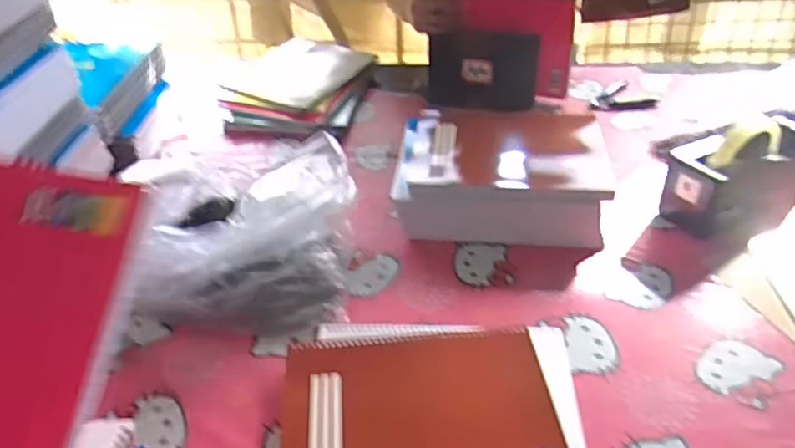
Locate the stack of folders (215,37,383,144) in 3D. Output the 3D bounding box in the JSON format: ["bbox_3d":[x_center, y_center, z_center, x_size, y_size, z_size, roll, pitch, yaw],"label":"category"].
[{"bbox_3d":[-0.192,-0.259,1.146,0.263,0.053,0.325,4,38,8],"label":"stack of folders"}]

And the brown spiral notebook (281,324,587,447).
[{"bbox_3d":[0.030,0.170,0.561,0.263,0.017,0.212,-2,37,0],"label":"brown spiral notebook"}]

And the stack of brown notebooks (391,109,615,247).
[{"bbox_3d":[0.142,-0.080,0.844,0.266,0.084,0.239,2,37,6],"label":"stack of brown notebooks"}]

